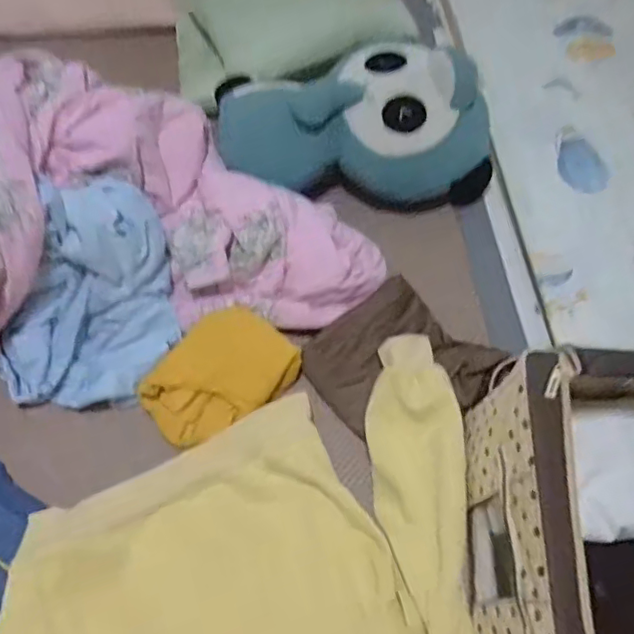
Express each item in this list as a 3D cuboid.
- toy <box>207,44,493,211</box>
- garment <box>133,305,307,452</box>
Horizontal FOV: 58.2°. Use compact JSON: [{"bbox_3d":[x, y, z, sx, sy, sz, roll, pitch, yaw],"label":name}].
[{"bbox_3d":[0.070,-0.352,1.045,0.494,0.164,0.247,5,61,3],"label":"toy"},{"bbox_3d":[-0.148,0.088,0.855,0.168,0.050,0.224,39,68,20],"label":"garment"}]

